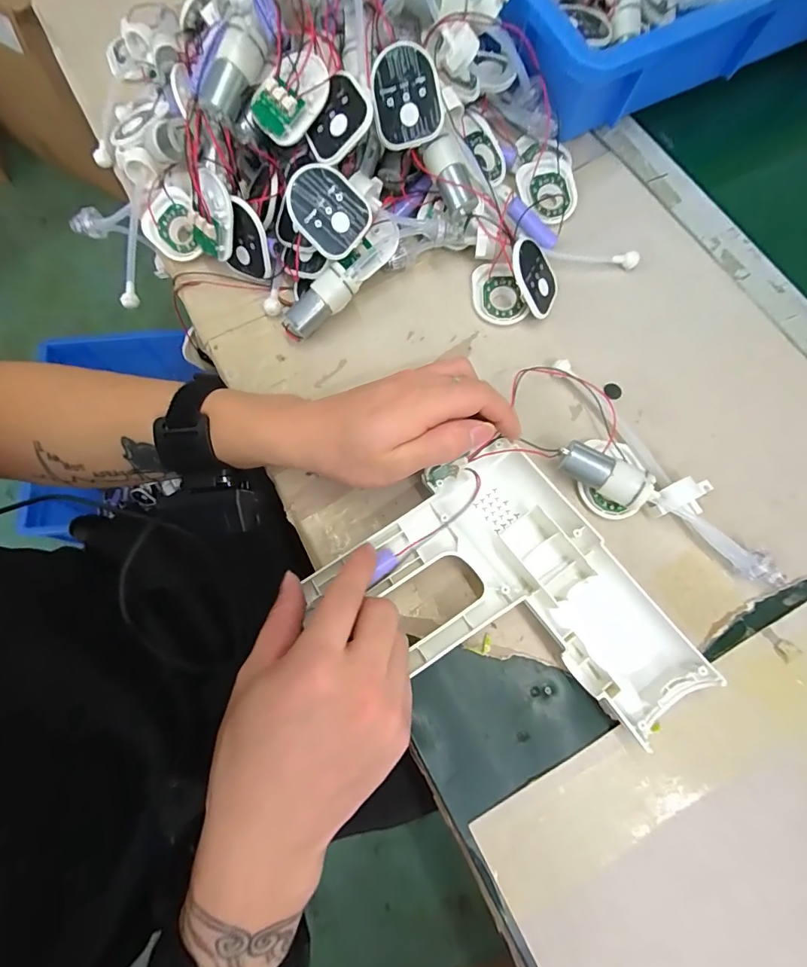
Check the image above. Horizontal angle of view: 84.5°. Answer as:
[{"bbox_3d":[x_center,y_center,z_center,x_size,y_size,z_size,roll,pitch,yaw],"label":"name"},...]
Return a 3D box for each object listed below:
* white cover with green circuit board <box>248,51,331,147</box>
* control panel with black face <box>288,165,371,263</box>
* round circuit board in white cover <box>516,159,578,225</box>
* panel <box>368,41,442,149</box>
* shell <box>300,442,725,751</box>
[{"bbox_3d":[-0.078,-0.267,0.306,0.056,0.014,0.047,-39,86,15],"label":"white cover with green circuit board"},{"bbox_3d":[-0.054,-0.198,0.323,0.058,0.012,0.049,42,90,-22],"label":"control panel with black face"},{"bbox_3d":[0.126,-0.253,0.383,0.049,0.008,0.056,1,73,-1],"label":"round circuit board in white cover"},{"bbox_3d":[0.002,-0.275,0.317,0.048,0.009,0.055,-13,115,6],"label":"panel"},{"bbox_3d":[0.064,0.087,0.285,0.166,0.030,0.191,-35,78,-9],"label":"shell"}]

